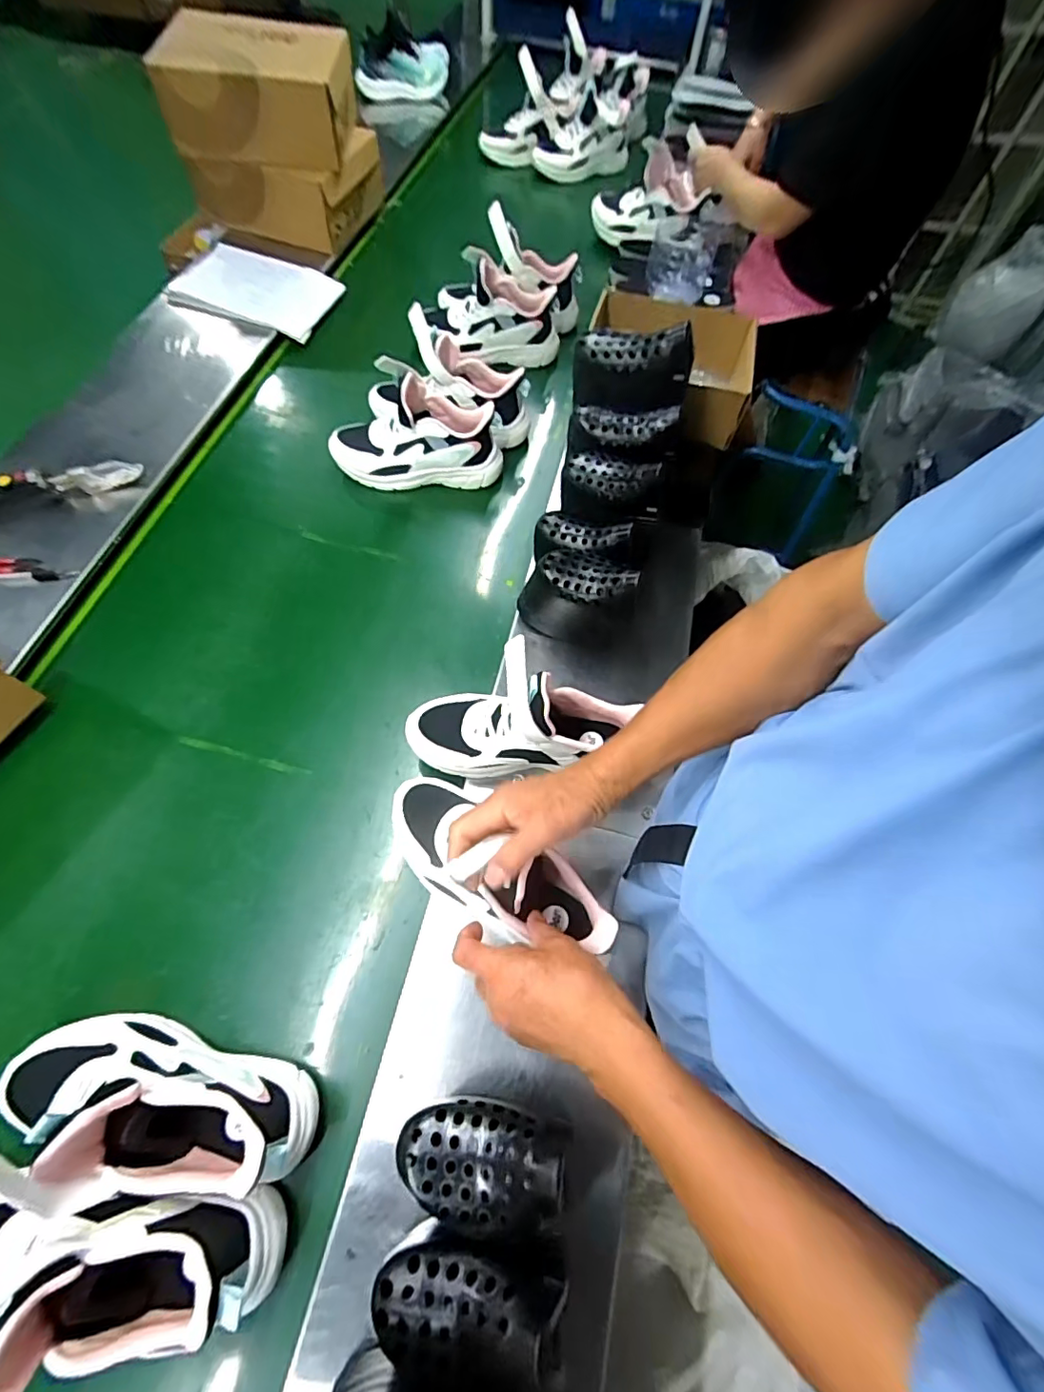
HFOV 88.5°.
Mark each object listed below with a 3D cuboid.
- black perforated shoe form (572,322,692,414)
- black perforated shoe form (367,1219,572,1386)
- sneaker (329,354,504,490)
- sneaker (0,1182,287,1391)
[{"bbox_3d":[0.143,-0.430,0.699,0.147,0.078,0.072,3,64,-1],"label":"black perforated shoe form"},{"bbox_3d":[-0.036,0.404,0.349,0.127,0.064,0.073,0,64,-2],"label":"black perforated shoe form"},{"bbox_3d":[-0.161,-0.408,0.800,0.258,0.162,0.102,-1,64,-3],"label":"sneaker"},{"bbox_3d":[-0.320,0.417,0.383,0.252,0.157,0.080,-1,64,-3],"label":"sneaker"}]

